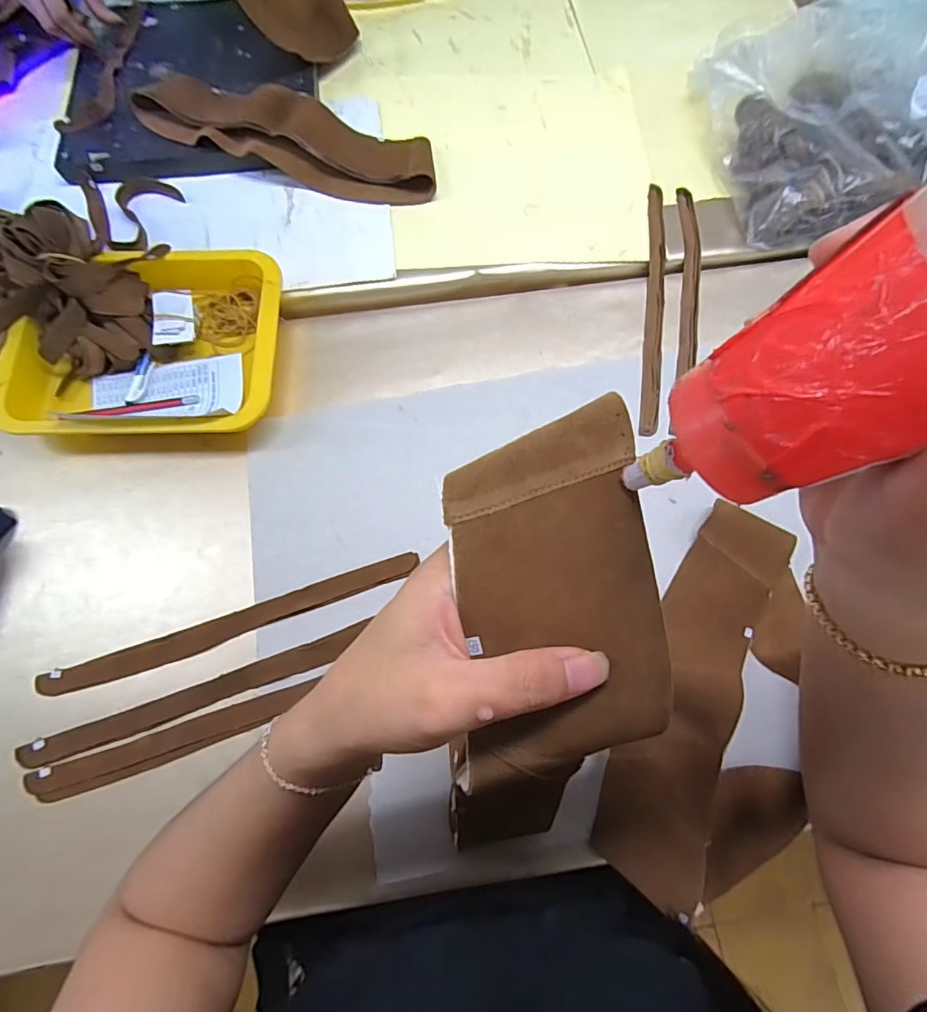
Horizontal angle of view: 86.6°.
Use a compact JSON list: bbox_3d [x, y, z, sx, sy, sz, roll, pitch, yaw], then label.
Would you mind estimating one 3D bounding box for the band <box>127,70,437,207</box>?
[{"bbox_3d":[-0.199,-0.426,0.566,0.348,0.045,0.099,13,73,3],"label":"band"}]

